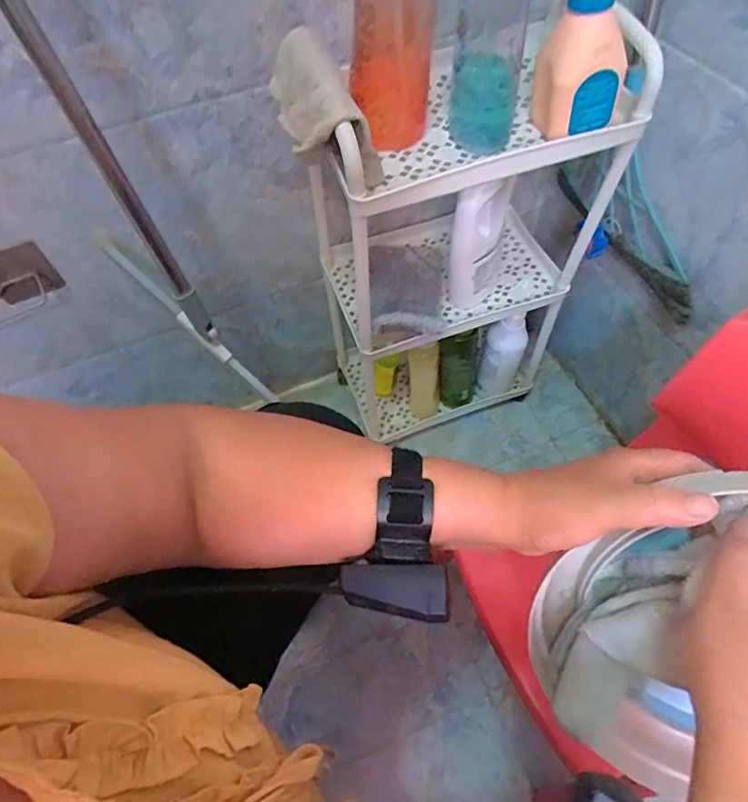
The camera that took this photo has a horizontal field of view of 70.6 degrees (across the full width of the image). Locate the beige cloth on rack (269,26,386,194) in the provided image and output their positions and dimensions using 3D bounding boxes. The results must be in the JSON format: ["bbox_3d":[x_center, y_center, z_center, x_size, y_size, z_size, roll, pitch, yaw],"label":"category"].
[{"bbox_3d":[-0.047,-0.263,0.476,0.077,0.093,0.126,-16,58,-7],"label":"beige cloth on rack"}]

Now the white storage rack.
[{"bbox_3d":[0.099,-0.180,0.753,0.313,0.561,0.237,-18,59,-8],"label":"white storage rack"}]

